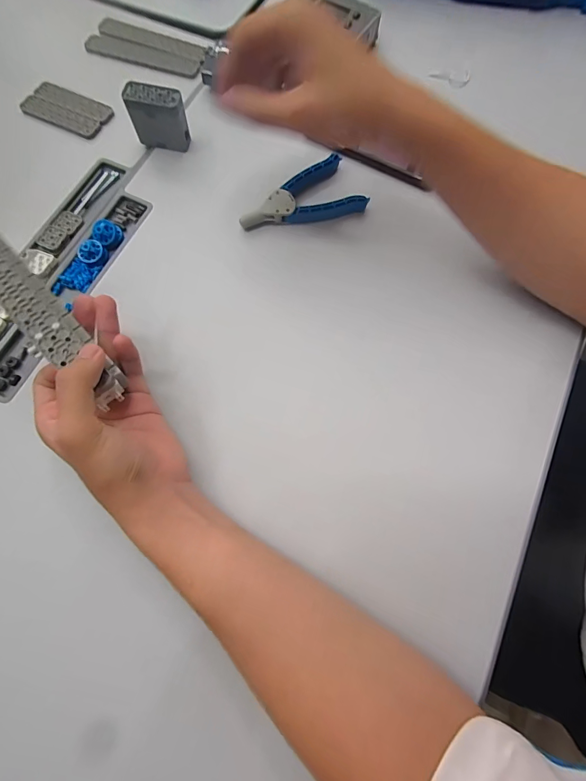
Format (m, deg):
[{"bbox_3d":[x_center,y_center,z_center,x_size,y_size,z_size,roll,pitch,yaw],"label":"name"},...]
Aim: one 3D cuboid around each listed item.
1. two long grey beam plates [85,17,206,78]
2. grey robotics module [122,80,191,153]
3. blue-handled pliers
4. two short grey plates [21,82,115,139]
[{"bbox_3d":[-0.181,-0.429,0.452,0.151,0.004,0.059,18,73,3],"label":"two long grey beam plates"},{"bbox_3d":[-0.141,-0.287,0.385,0.056,0.055,0.024,14,73,2],"label":"grey robotics module"},{"bbox_3d":[0.005,-0.205,0.383,0.130,0.016,0.070,-17,74,-7],"label":"blue-handled pliers"},{"bbox_3d":[-0.263,-0.327,0.424,0.099,0.010,0.051,25,74,6],"label":"two short grey plates"}]

